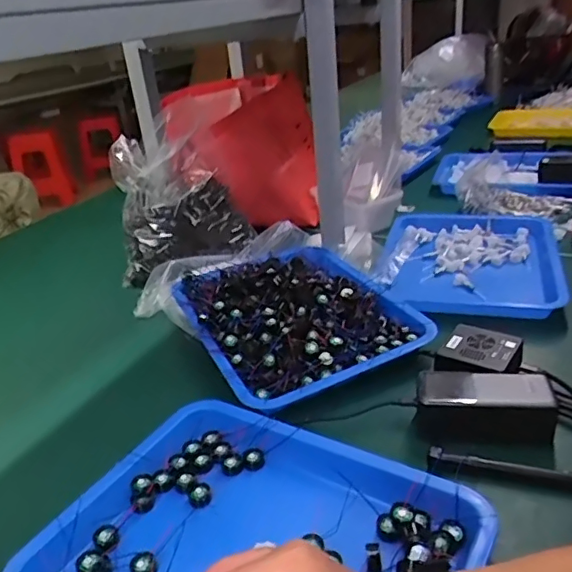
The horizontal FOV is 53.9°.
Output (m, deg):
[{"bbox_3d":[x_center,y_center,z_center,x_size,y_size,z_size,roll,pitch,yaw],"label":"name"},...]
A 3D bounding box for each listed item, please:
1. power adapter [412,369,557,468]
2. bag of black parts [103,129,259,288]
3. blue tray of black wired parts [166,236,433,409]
[{"bbox_3d":[0.199,0.130,0.570,0.130,0.066,0.060,1,27,13],"label":"power adapter"},{"bbox_3d":[-0.178,-0.143,0.965,0.219,0.189,0.186,-8,27,-5],"label":"bag of black parts"},{"bbox_3d":[0.008,0.023,0.758,0.263,0.055,0.333,-16,29,-21],"label":"blue tray of black wired parts"}]

